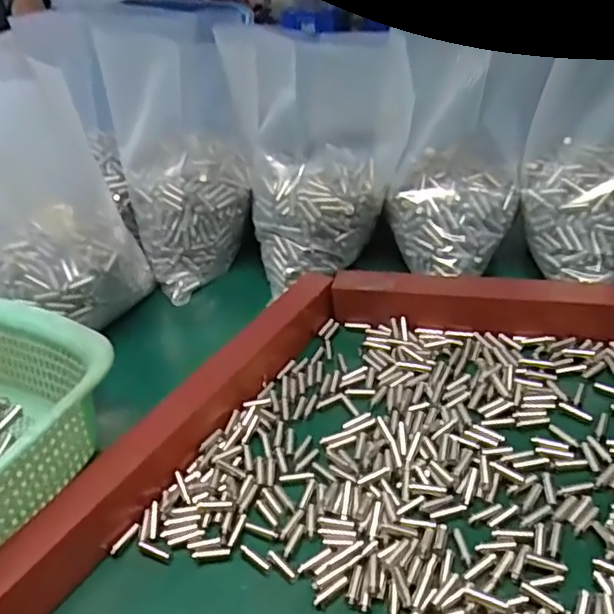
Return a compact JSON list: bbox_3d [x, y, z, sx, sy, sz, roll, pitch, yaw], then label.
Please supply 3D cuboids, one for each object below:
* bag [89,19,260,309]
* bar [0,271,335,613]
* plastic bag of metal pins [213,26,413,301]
[{"bbox_3d":[-0.120,-0.142,0.563,0.116,0.206,0.129,-26,41,-22],"label":"bag"},{"bbox_3d":[-0.099,0.093,0.366,0.028,0.036,0.387,18,44,30],"label":"bar"},{"bbox_3d":[0.014,-0.122,0.515,0.132,0.198,0.084,-11,37,-3],"label":"plastic bag of metal pins"}]

